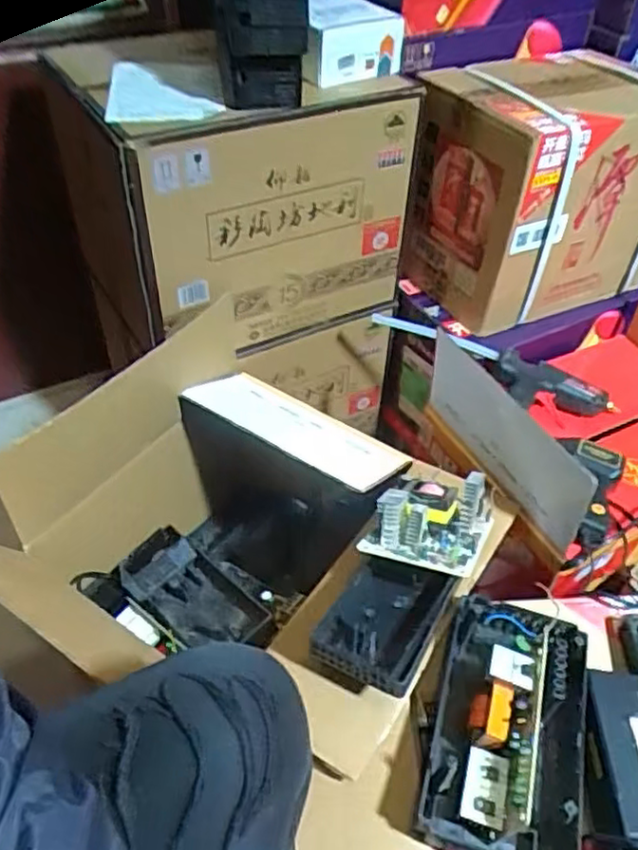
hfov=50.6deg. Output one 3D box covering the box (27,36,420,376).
[{"bbox_3d":[-0.116,-0.321,0.943,0.407,0.334,0.306,-23,51,-24],"label":"box"}]

